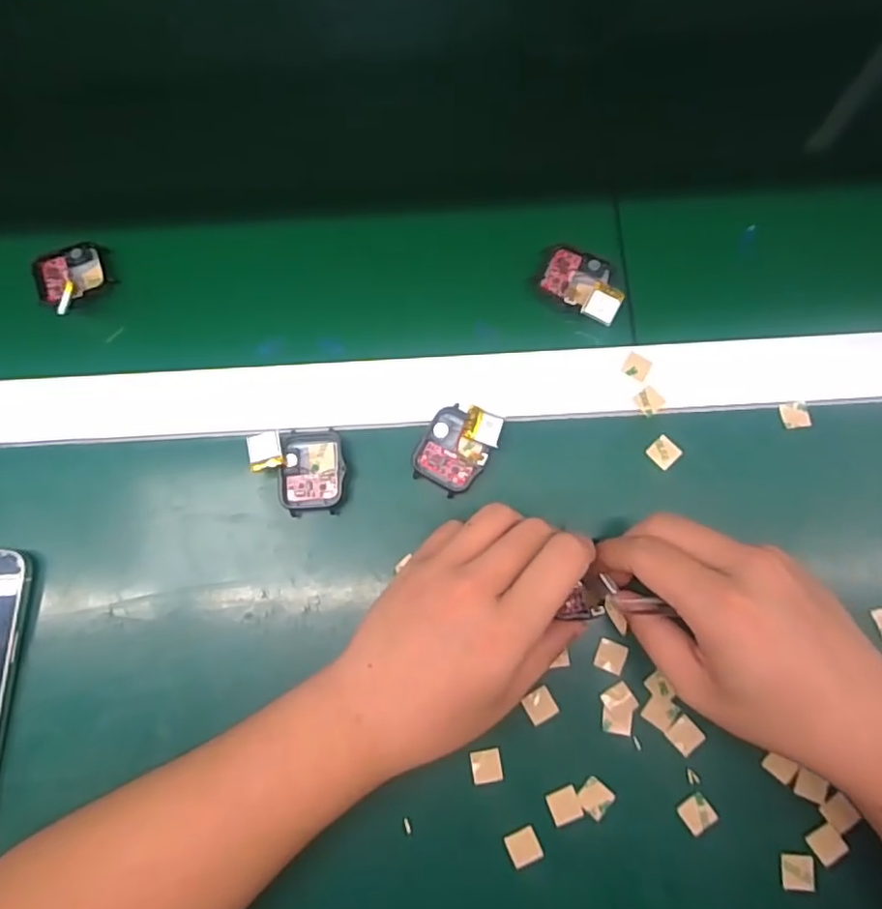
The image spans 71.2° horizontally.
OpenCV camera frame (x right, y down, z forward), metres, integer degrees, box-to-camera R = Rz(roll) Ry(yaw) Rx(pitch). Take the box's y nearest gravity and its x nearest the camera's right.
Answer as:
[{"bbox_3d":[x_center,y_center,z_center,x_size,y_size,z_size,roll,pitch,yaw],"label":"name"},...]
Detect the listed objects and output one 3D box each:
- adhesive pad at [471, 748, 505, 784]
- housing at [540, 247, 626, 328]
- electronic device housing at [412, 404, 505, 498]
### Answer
[{"bbox_3d":[0.024,0.165,0.325,0.016,0.004,0.016,-8,78,1],"label":"adhesive pad"},{"bbox_3d":[0.086,-0.102,0.369,0.050,0.014,0.042,27,81,8],"label":"housing"},{"bbox_3d":[0.009,-0.004,0.348,0.038,0.018,0.049,31,81,9],"label":"electronic device housing"}]

